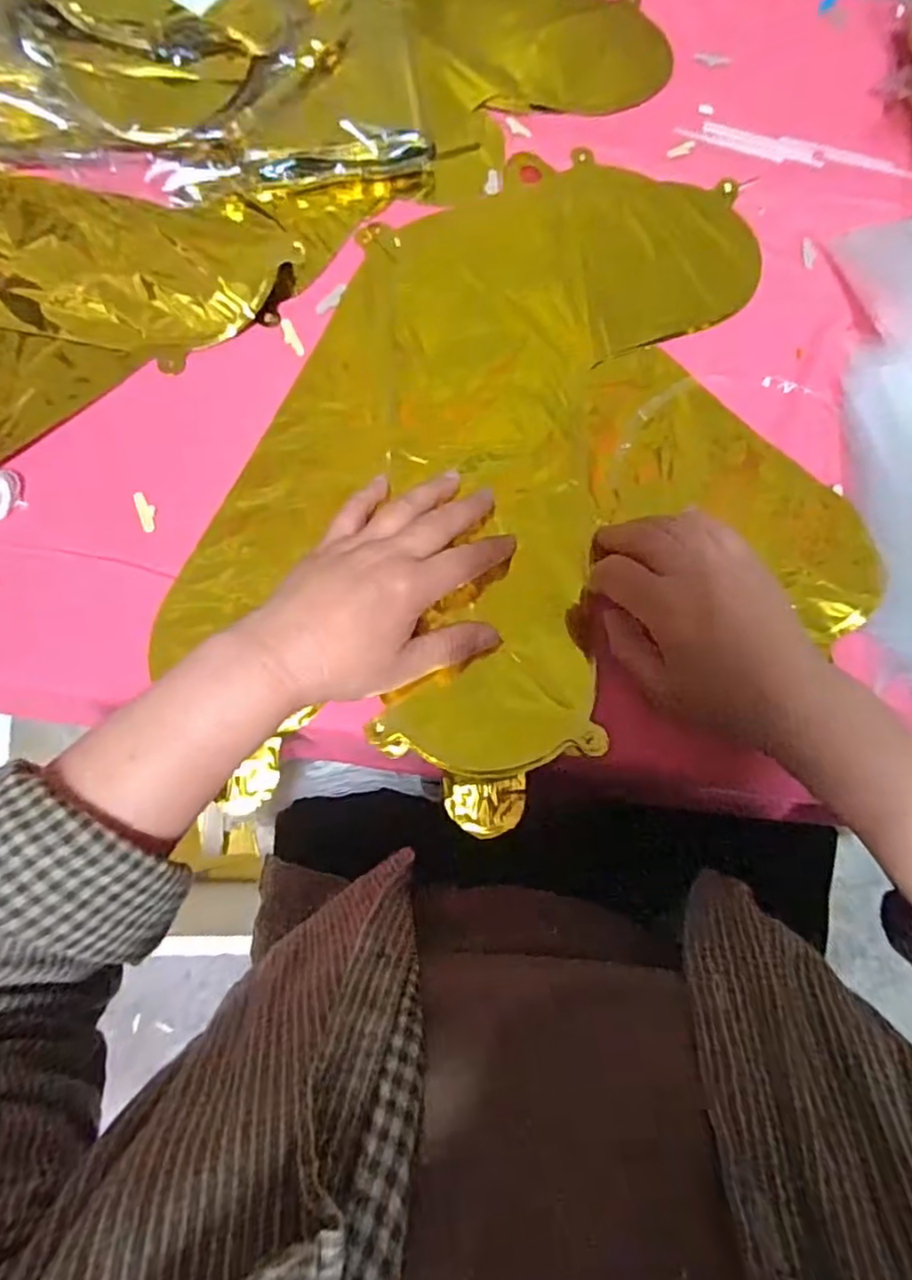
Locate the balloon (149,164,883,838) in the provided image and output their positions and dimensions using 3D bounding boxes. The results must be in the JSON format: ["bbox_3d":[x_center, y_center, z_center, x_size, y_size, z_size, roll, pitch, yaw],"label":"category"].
[{"bbox_3d":[0.028,-0.103,0.391,0.378,0.034,0.397,-8,72,-3],"label":"balloon"}]

